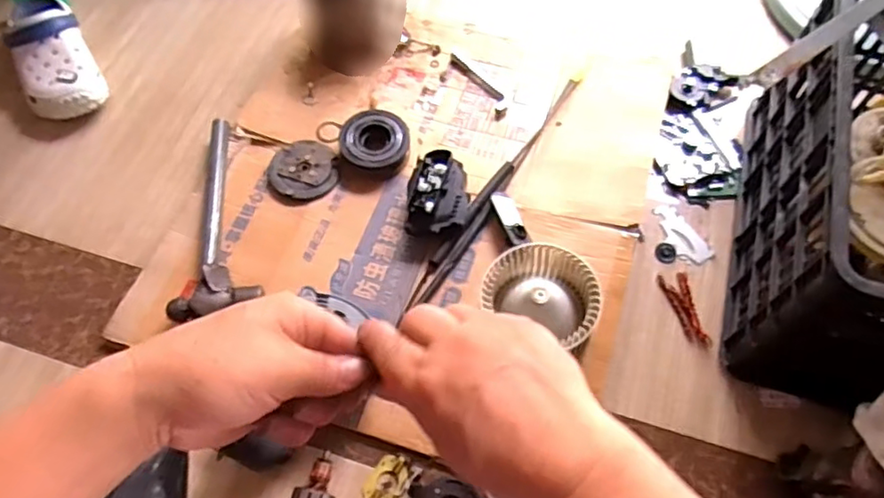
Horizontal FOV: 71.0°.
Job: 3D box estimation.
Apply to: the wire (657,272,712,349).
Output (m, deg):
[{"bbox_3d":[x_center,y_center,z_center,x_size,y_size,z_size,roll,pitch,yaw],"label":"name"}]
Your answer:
[{"bbox_3d":[0.324,0.082,0.833,0.041,0.007,0.108,-5,62,-3],"label":"wire"}]

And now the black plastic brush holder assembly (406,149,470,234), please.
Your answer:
[{"bbox_3d":[-0.006,-0.072,0.871,0.085,0.059,0.117,0,62,1],"label":"black plastic brush holder assembly"}]

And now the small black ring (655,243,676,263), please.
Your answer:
[{"bbox_3d":[0.315,0.006,0.873,0.028,0.006,0.031,23,65,12],"label":"small black ring"}]

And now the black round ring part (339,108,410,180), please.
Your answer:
[{"bbox_3d":[-0.101,-0.162,0.936,0.098,0.040,0.098,0,62,0],"label":"black round ring part"}]

